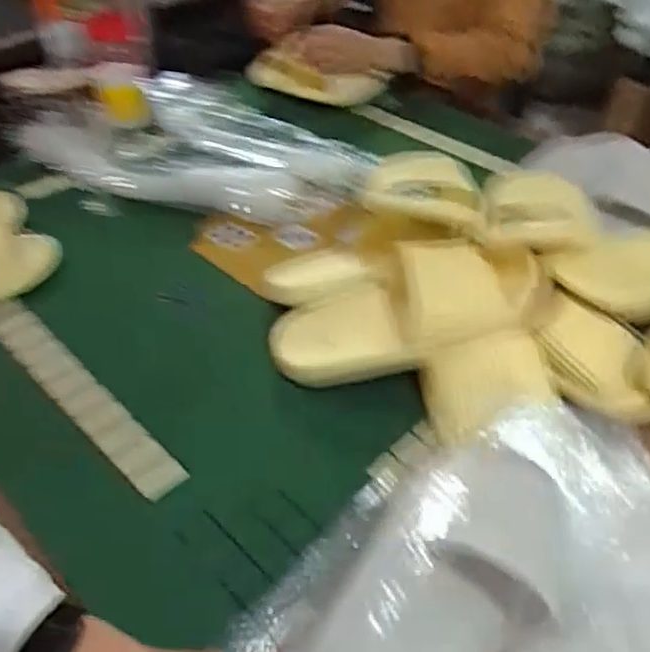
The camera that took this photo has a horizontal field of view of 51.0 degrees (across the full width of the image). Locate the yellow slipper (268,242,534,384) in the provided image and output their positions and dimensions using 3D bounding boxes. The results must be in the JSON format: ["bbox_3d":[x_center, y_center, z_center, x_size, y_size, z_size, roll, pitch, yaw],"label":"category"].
[{"bbox_3d":[0.074,-0.017,0.665,0.268,0.071,0.103,-20,43,11],"label":"yellow slipper"}]

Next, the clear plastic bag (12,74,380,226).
[{"bbox_3d":[-0.163,-0.269,0.992,0.494,0.046,0.304,18,46,17],"label":"clear plastic bag"}]

